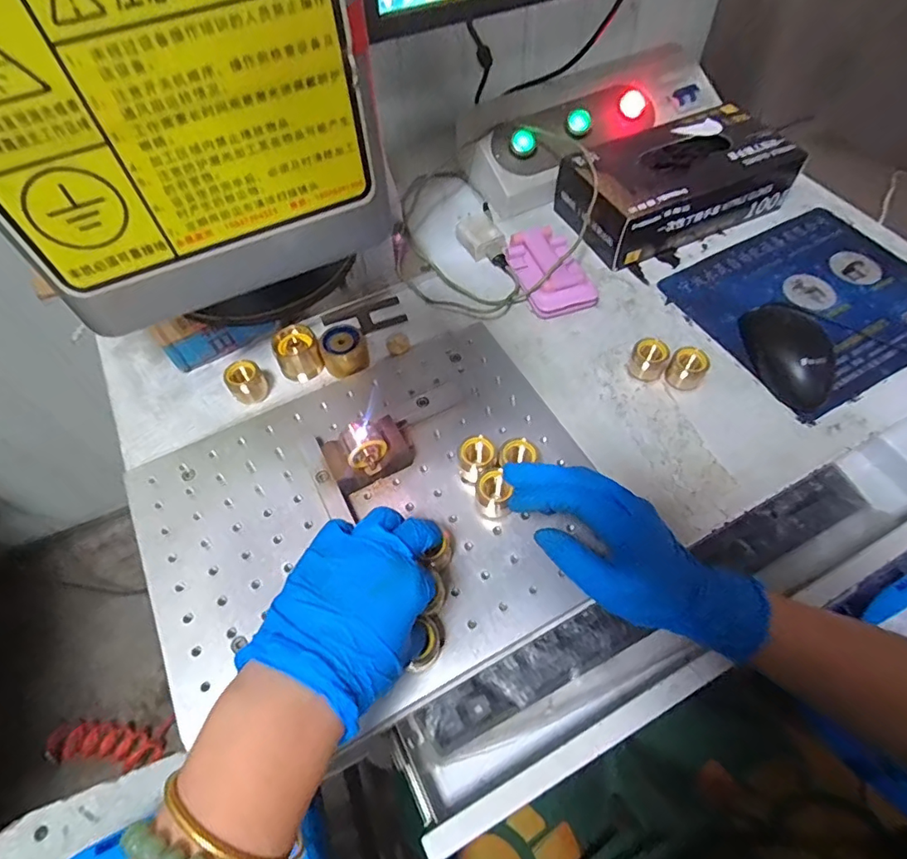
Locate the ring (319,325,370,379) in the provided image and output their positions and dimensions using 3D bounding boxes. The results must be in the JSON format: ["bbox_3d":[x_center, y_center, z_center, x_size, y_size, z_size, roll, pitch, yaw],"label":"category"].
[{"bbox_3d":[-0.100,-0.072,0.484,0.042,0.026,0.039,0,58,0],"label":"ring"}]

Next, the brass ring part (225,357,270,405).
[{"bbox_3d":[-0.184,-0.043,0.469,0.032,0.026,0.027,-29,62,-17],"label":"brass ring part"}]

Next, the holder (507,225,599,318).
[{"bbox_3d":[0.098,-0.162,0.538,0.063,0.029,0.103,-17,59,-10],"label":"holder"}]

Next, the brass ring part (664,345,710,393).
[{"bbox_3d":[0.207,-0.054,0.467,0.030,0.027,0.030,0,58,0],"label":"brass ring part"}]

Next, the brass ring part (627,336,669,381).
[{"bbox_3d":[0.174,-0.063,0.474,0.028,0.029,0.027,13,59,8],"label":"brass ring part"}]

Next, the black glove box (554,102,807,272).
[{"bbox_3d":[0.240,-0.264,0.569,0.228,0.074,0.122,-19,60,-11],"label":"black glove box"}]

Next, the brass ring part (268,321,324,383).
[{"bbox_3d":[-0.145,-0.073,0.484,0.039,0.030,0.035,-21,60,-12],"label":"brass ring part"}]

